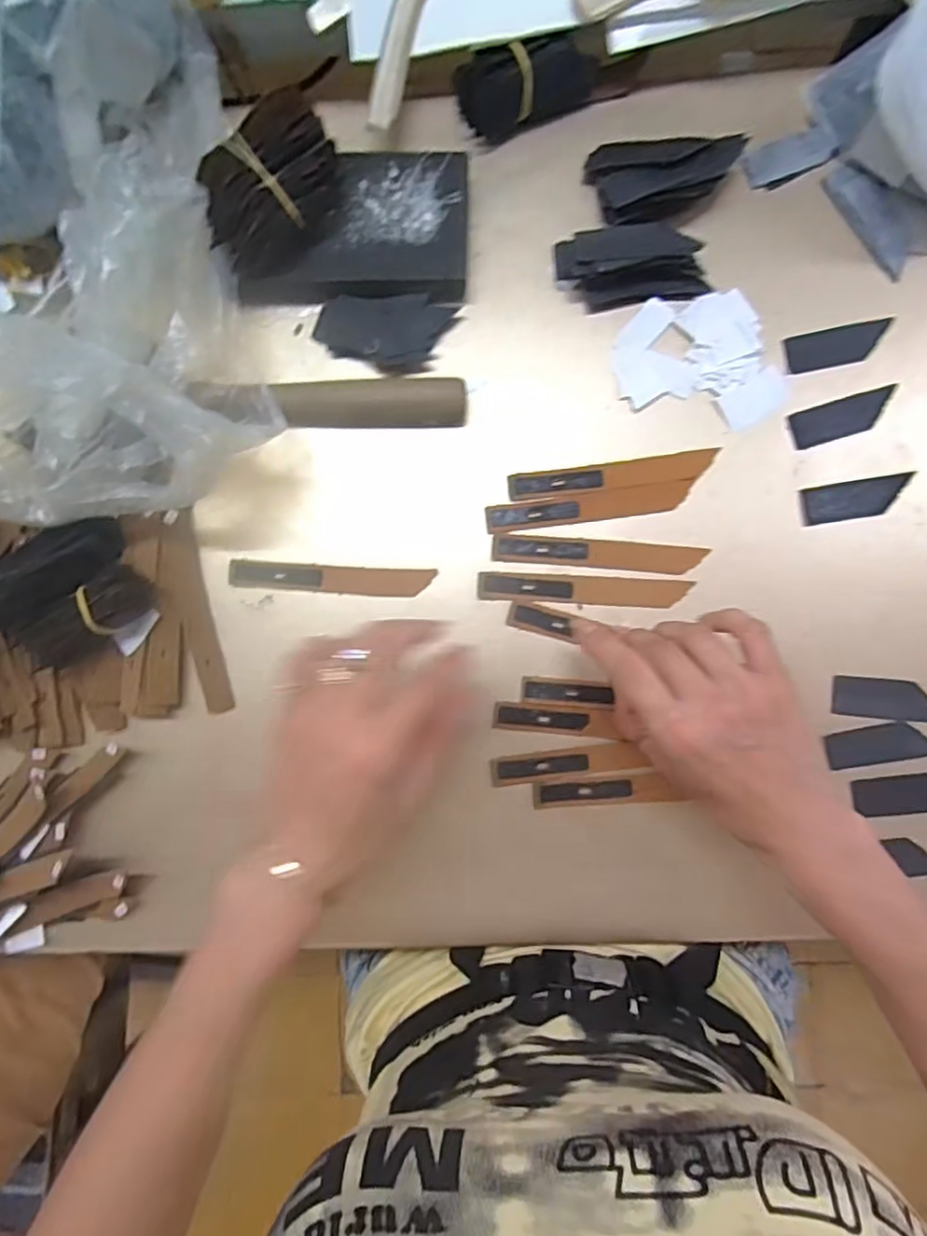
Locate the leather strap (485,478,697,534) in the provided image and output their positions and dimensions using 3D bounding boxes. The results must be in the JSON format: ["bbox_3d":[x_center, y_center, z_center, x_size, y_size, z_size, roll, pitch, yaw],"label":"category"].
[{"bbox_3d":[0.076,-0.067,0.377,0.122,0.004,0.017,-8,87,2],"label":"leather strap"}]

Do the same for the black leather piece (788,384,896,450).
[{"bbox_3d":[0.229,-0.121,0.379,0.063,0.004,0.023,-17,86,1],"label":"black leather piece"}]

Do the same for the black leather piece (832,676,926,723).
[{"bbox_3d":[0.248,0.048,0.370,0.062,0.004,0.023,5,92,6],"label":"black leather piece"}]

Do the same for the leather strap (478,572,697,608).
[{"bbox_3d":[0.072,-0.017,0.378,0.124,0.005,0.017,3,87,2],"label":"leather strap"}]

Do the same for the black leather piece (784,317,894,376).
[{"bbox_3d":[0.225,-0.163,0.379,0.060,0.004,0.023,-11,92,2],"label":"black leather piece"}]

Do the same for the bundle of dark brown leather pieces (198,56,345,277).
[{"bbox_3d":[-0.105,-0.244,0.355,0.092,0.041,0.059,-36,86,0],"label":"bundle of dark brown leather pieces"}]

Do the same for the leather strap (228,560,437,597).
[{"bbox_3d":[-0.080,-0.024,0.380,0.121,0.005,0.017,3,87,2],"label":"leather strap"}]

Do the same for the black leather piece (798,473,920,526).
[{"bbox_3d":[0.236,-0.071,0.375,0.063,0.004,0.022,-8,87,2],"label":"black leather piece"}]

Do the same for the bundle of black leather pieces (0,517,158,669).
[{"bbox_3d":[-0.233,-0.016,0.366,0.086,0.038,0.072,-30,86,0],"label":"bundle of black leather pieces"}]

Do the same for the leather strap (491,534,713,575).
[{"bbox_3d":[0.080,-0.038,0.378,0.124,0.004,0.017,5,87,3],"label":"leather strap"}]

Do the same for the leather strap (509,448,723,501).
[{"bbox_3d":[0.089,-0.086,0.378,0.122,0.004,0.017,-7,87,2],"label":"leather strap"}]

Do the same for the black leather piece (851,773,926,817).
[{"bbox_3d":[0.259,0.103,0.367,0.060,0.004,0.022,-7,82,7],"label":"black leather piece"}]

